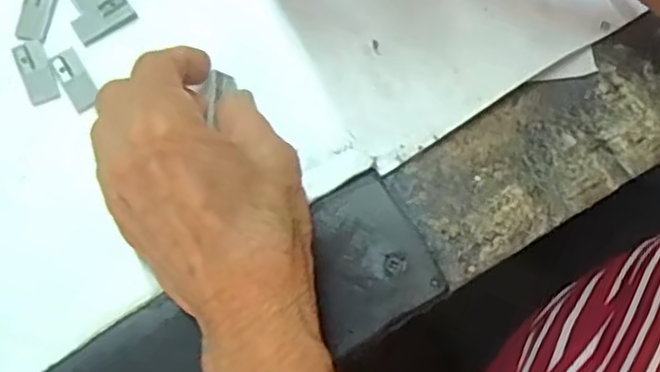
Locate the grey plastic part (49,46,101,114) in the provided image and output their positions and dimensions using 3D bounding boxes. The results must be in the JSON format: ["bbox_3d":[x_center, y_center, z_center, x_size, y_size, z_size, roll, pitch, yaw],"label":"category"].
[{"bbox_3d":[-0.112,-0.047,0.292,0.013,0.004,0.030,-34,78,-10],"label":"grey plastic part"}]

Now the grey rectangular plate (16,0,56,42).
[{"bbox_3d":[-0.133,-0.080,0.299,0.014,0.004,0.029,7,74,1],"label":"grey rectangular plate"}]

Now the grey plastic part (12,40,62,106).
[{"bbox_3d":[-0.130,-0.050,0.292,0.013,0.004,0.030,-23,76,-8],"label":"grey plastic part"}]

